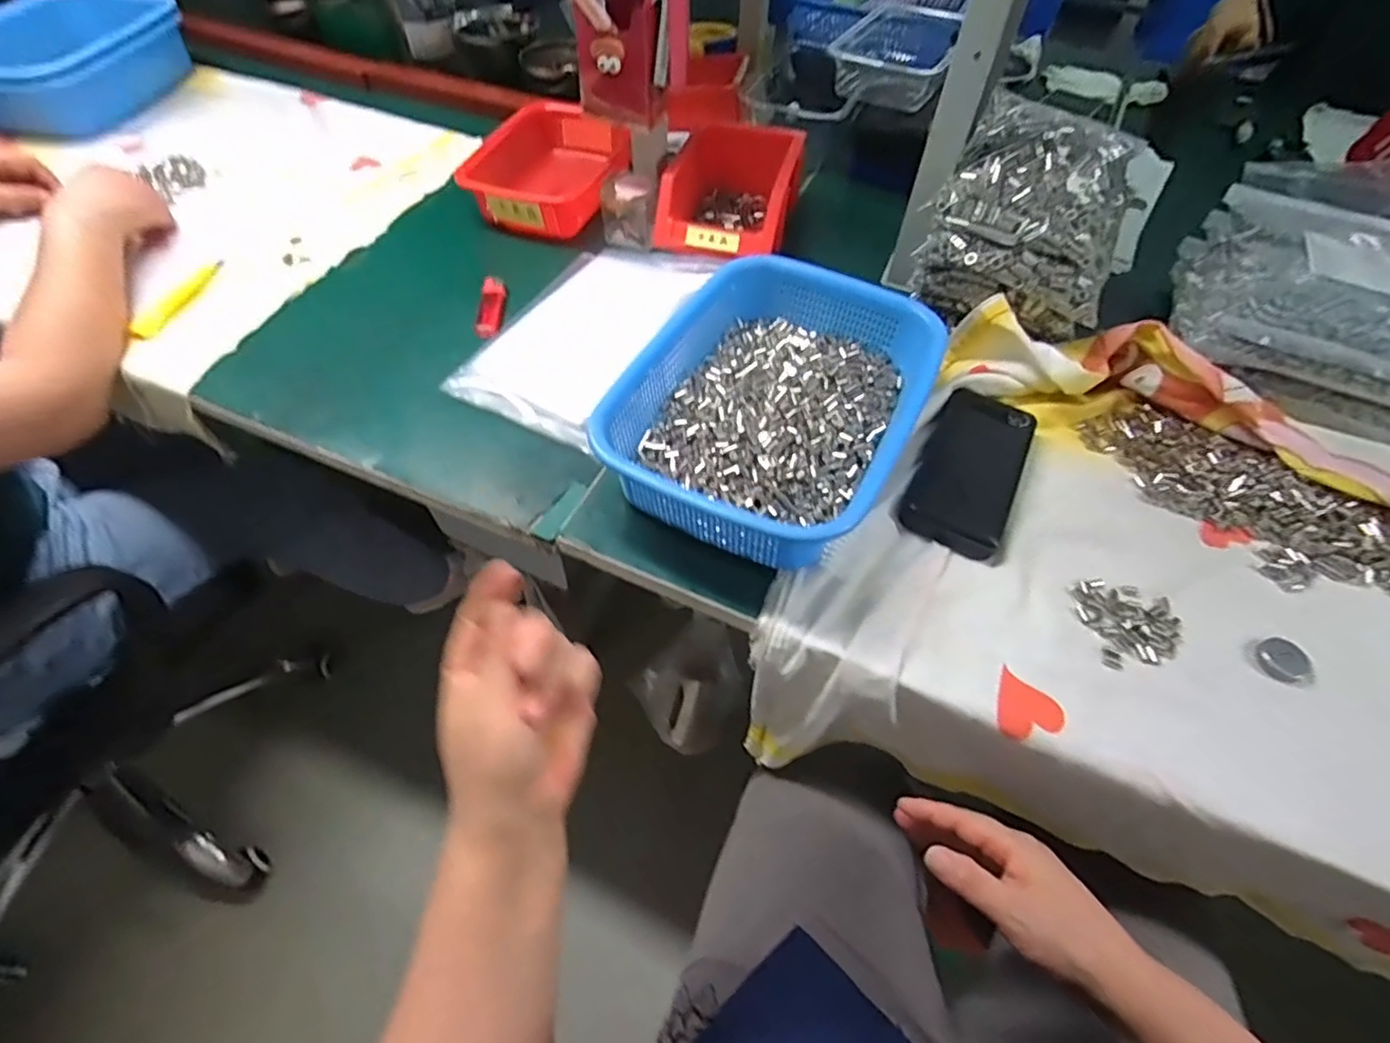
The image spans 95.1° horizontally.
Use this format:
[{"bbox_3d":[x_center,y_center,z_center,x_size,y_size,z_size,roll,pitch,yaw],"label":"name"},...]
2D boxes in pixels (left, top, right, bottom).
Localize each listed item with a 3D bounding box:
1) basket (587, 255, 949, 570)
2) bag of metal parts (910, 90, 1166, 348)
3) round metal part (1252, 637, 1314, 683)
[{"bbox_3d":[0.058,-0.095,0.515,0.219,0.073,0.287,25,58,16],"label":"basket"},{"bbox_3d":[0.316,-0.285,0.605,0.158,0.123,0.214,24,58,15],"label":"bag of metal parts"},{"bbox_3d":[0.406,0.095,0.437,0.036,0.007,0.030,1,55,-1],"label":"round metal part"}]

